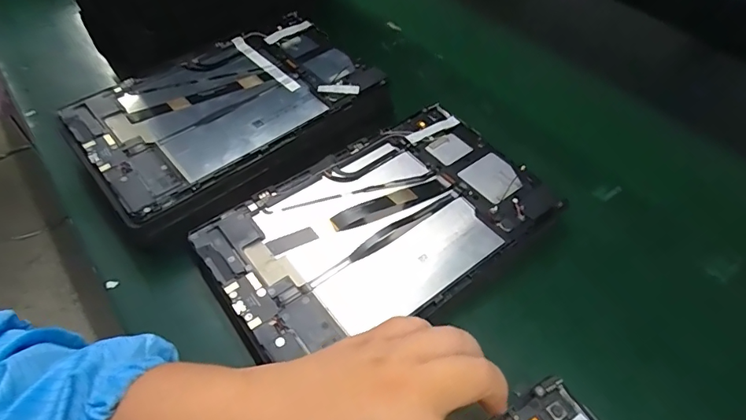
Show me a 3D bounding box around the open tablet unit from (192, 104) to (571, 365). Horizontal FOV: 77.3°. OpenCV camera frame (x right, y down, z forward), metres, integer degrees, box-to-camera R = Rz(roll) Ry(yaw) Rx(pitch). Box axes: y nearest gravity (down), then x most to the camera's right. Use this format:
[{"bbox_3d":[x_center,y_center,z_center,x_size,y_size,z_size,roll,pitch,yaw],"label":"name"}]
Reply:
[{"bbox_3d":[0.005,0.006,0.336,0.237,0.018,0.146,-29,58,-23],"label":"open tablet unit"}]

